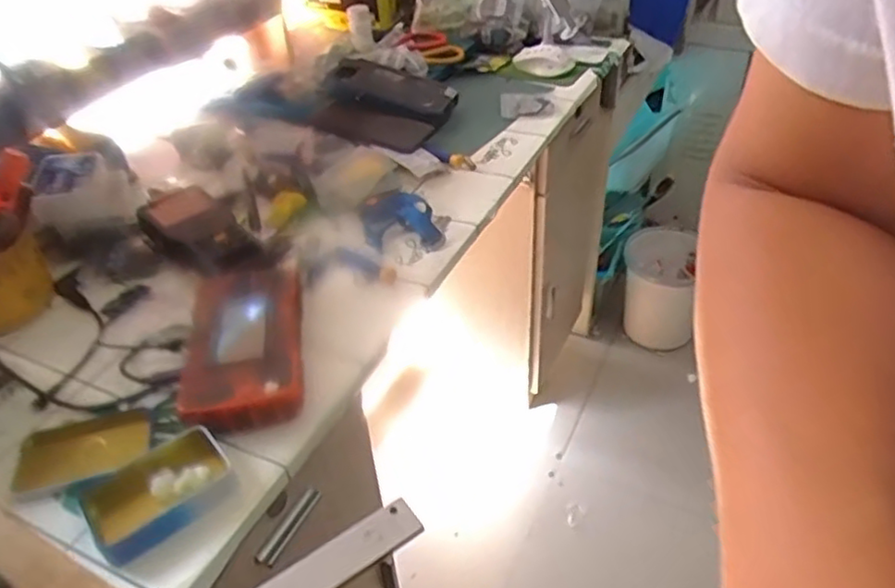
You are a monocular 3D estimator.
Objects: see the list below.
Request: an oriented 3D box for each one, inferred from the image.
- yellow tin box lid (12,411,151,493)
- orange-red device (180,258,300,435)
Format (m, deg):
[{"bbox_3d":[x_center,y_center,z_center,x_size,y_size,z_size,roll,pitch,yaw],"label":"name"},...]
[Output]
[{"bbox_3d":[-0.291,0.124,0.541,0.096,0.010,0.063,-13,41,-12],"label":"yellow tin box lid"},{"bbox_3d":[-0.179,0.040,0.600,0.093,0.029,0.183,-9,40,-7],"label":"orange-red device"}]

